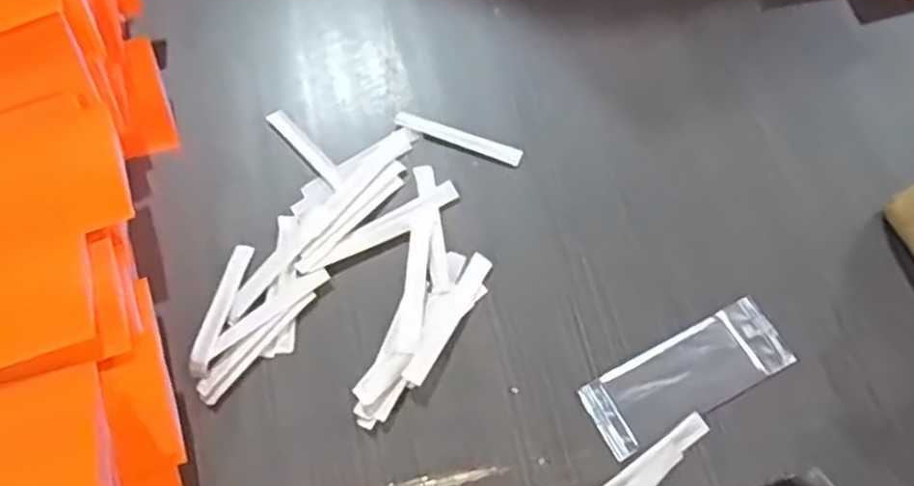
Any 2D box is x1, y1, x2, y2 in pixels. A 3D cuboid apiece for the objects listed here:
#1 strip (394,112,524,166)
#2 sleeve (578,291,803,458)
[{"bbox_3d":[0.001,-0.073,0.520,0.092,0.004,0.013,22,71,11],"label":"strip"},{"bbox_3d":[0.139,0.080,0.452,0.124,0.004,0.047,-27,69,-8],"label":"sleeve"}]

